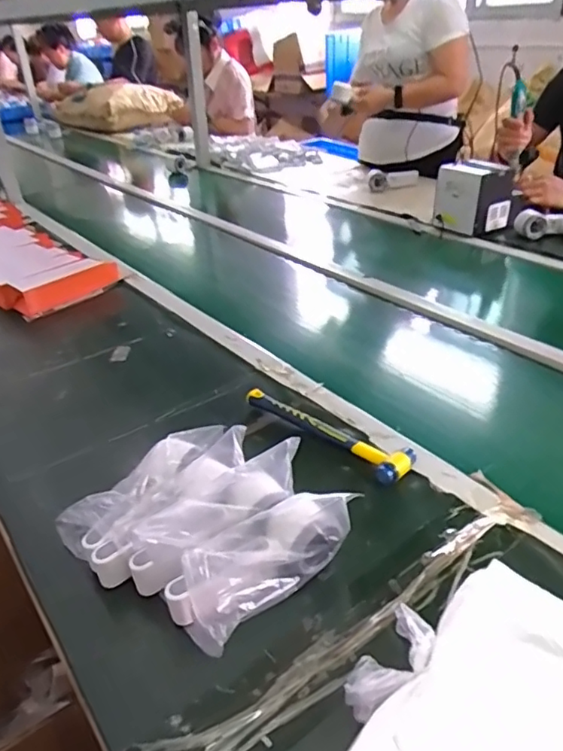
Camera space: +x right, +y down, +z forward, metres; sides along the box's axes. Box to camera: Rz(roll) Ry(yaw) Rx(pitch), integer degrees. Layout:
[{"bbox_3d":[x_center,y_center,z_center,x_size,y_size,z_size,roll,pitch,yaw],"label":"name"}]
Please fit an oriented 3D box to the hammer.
[{"bbox_3d":[0.048,0.073,0.708,0.235,0.032,0.060,19,39,34],"label":"hammer"}]

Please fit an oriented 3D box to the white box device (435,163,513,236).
[{"bbox_3d":[0.460,-0.429,1.370,0.143,0.143,0.120,-21,36,-25],"label":"white box device"}]

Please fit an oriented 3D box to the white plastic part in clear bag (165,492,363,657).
[{"bbox_3d":[-0.016,0.169,0.516,0.171,0.083,0.065,-25,37,-29],"label":"white plastic part in clear bag"}]

